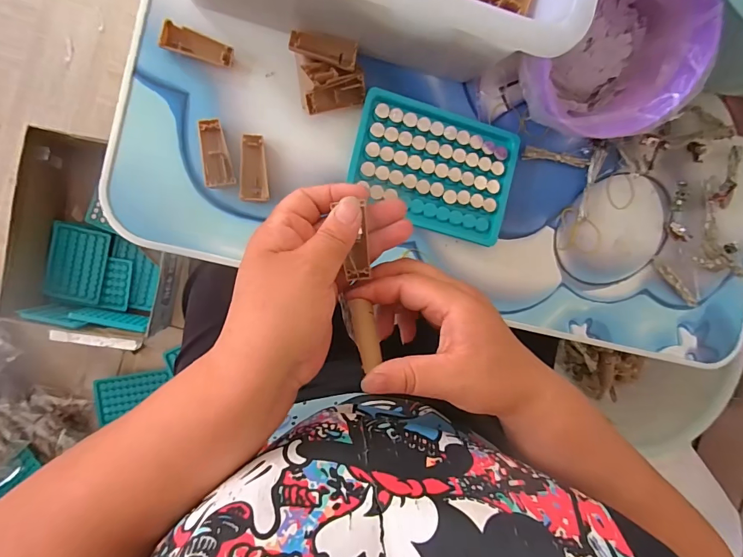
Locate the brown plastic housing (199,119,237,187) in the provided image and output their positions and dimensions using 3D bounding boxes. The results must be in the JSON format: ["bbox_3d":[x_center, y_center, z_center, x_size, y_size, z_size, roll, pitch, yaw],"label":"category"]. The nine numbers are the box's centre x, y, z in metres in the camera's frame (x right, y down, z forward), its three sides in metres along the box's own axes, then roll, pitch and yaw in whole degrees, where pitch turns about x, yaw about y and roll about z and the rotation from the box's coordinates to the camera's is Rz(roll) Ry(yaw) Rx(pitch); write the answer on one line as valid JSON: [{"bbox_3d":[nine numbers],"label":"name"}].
[{"bbox_3d":[-0.117,-0.094,0.307,0.021,0.008,0.049,-10,95,-9],"label":"brown plastic housing"}]

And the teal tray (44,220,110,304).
[{"bbox_3d":[-0.532,-0.027,0.738,0.086,0.007,0.135,11,93,-27],"label":"teal tray"}]

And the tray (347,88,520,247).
[{"bbox_3d":[0.051,-0.090,0.332,0.132,0.018,0.093,14,91,-10],"label":"tray"}]

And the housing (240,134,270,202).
[{"bbox_3d":[-0.090,-0.084,0.312,0.020,0.006,0.051,0,94,-10],"label":"housing"}]

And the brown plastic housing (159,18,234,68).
[{"bbox_3d":[-0.129,-0.174,0.304,0.050,0.010,0.017,13,91,-10],"label":"brown plastic housing"}]

